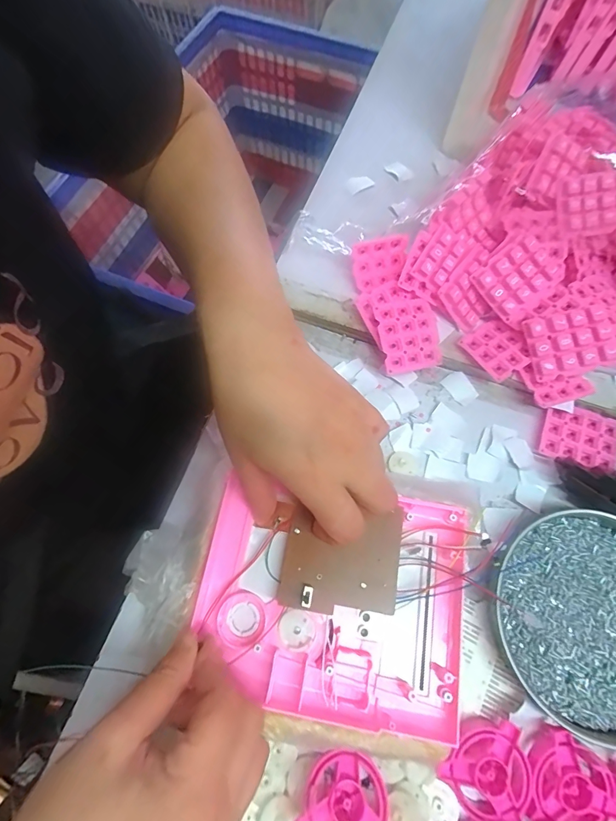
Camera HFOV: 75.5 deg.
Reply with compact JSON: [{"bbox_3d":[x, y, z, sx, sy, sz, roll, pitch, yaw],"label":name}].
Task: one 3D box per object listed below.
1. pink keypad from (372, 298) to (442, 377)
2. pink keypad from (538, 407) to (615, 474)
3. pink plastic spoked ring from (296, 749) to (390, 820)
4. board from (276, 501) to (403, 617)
[{"bbox_3d":[0.085,-0.063,0.333,0.050,0.008,0.058,-12,88,-10],"label":"pink keypad"},{"bbox_3d":[0.221,0.022,0.322,0.057,0.007,0.047,19,70,7],"label":"pink keypad"},{"bbox_3d":[0.022,0.228,0.230,0.053,0.015,0.044,6,69,2],"label":"pink plastic spoked ring"},{"bbox_3d":[0.021,0.096,0.257,0.074,0.007,0.065,7,68,4],"label":"board"}]

